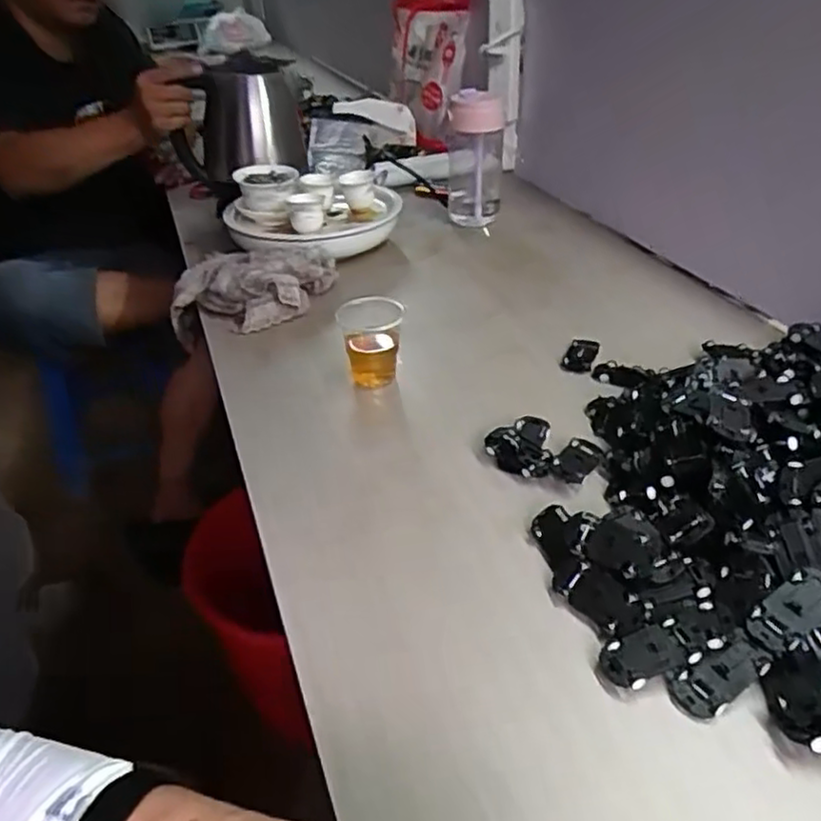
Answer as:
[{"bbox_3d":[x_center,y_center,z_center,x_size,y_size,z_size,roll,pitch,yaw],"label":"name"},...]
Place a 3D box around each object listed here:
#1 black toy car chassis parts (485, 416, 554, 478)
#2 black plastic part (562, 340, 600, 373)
[{"bbox_3d":[0.094,0.030,0.609,0.054,0.019,0.071,1,35,6],"label":"black toy car chassis parts"},{"bbox_3d":[0.178,-0.058,0.739,0.034,0.010,0.050,15,38,24],"label":"black plastic part"}]

